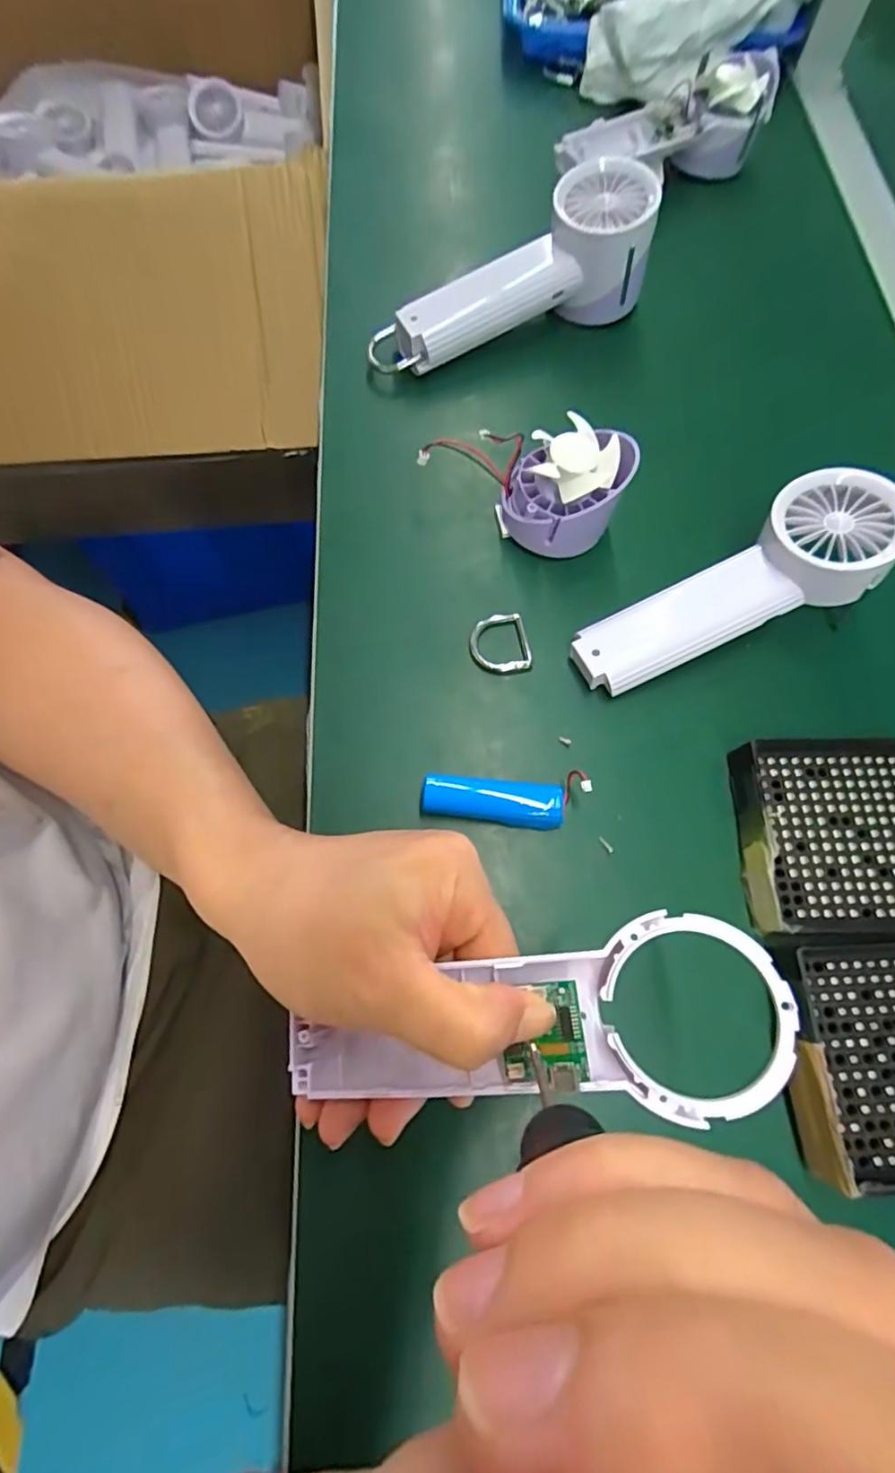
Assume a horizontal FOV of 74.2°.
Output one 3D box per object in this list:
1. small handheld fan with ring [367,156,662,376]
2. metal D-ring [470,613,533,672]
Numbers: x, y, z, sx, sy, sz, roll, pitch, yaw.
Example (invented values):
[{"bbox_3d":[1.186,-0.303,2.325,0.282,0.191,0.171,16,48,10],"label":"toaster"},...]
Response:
[{"bbox_3d":[0.035,-0.288,0.372,0.184,0.067,0.059,-18,71,-7],"label":"small handheld fan with ring"},{"bbox_3d":[0.028,-0.050,0.322,0.031,0.007,0.032,-8,70,9],"label":"metal D-ring"}]

